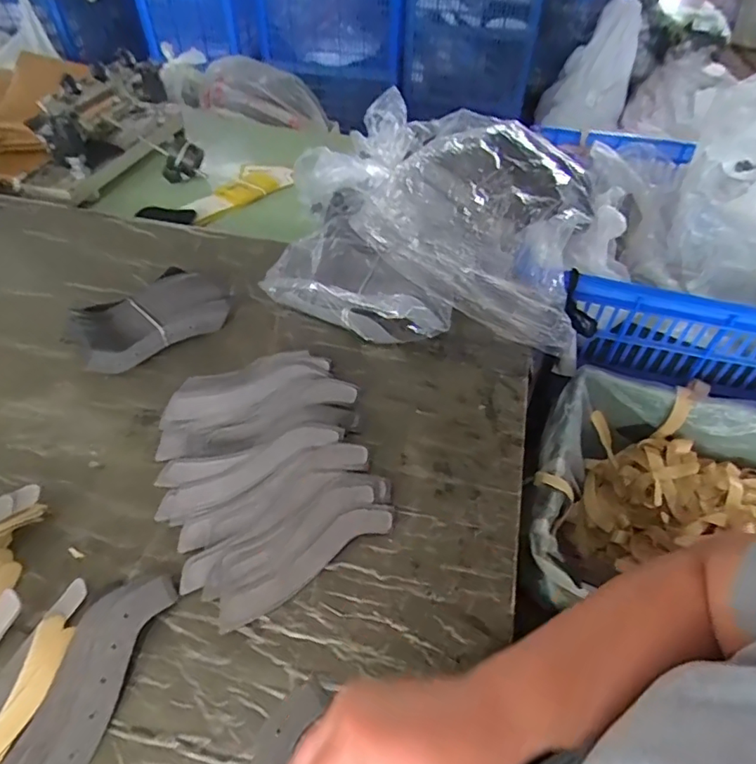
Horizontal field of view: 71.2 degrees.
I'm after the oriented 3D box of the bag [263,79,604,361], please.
[{"bbox_3d":[0.077,-0.238,0.715,0.390,0.144,0.448,11,47,7],"label":"bag"}]

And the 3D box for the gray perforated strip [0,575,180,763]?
[{"bbox_3d":[-0.208,0.215,0.371,0.054,0.022,0.165,13,48,9],"label":"gray perforated strip"}]

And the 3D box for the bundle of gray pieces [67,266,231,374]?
[{"bbox_3d":[-0.270,-0.078,0.627,0.175,0.043,0.109,-34,57,-30],"label":"bundle of gray pieces"}]

